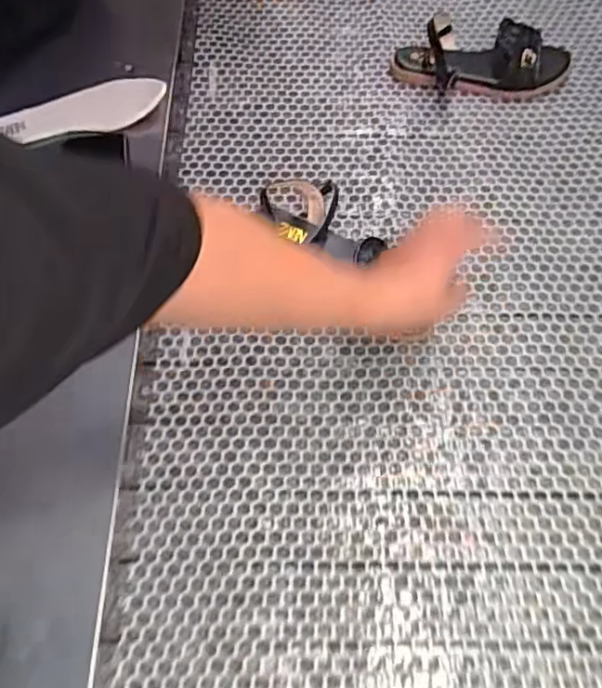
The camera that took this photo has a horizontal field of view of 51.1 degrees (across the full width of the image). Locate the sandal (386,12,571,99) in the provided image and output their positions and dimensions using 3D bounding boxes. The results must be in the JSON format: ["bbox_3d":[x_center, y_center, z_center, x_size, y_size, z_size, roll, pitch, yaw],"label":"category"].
[{"bbox_3d":[0.239,-0.379,0.831,0.224,0.051,0.102,7,63,5],"label":"sandal"}]

